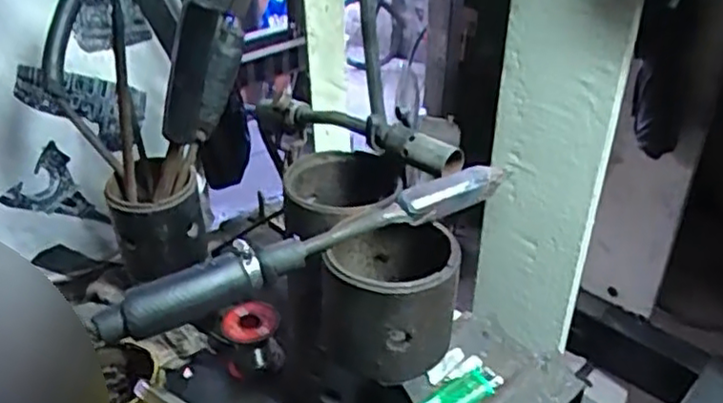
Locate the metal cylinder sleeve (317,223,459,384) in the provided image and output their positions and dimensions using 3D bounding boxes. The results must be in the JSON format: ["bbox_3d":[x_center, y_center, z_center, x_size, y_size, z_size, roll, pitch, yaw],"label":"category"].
[{"bbox_3d":[0.019,0.061,0.461,0.086,0.079,0.091,3,33,5],"label":"metal cylinder sleeve"}]

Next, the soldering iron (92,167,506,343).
[{"bbox_3d":[-0.029,0.025,0.426,0.262,0.034,0.026,-17,36,-25],"label":"soldering iron"}]

